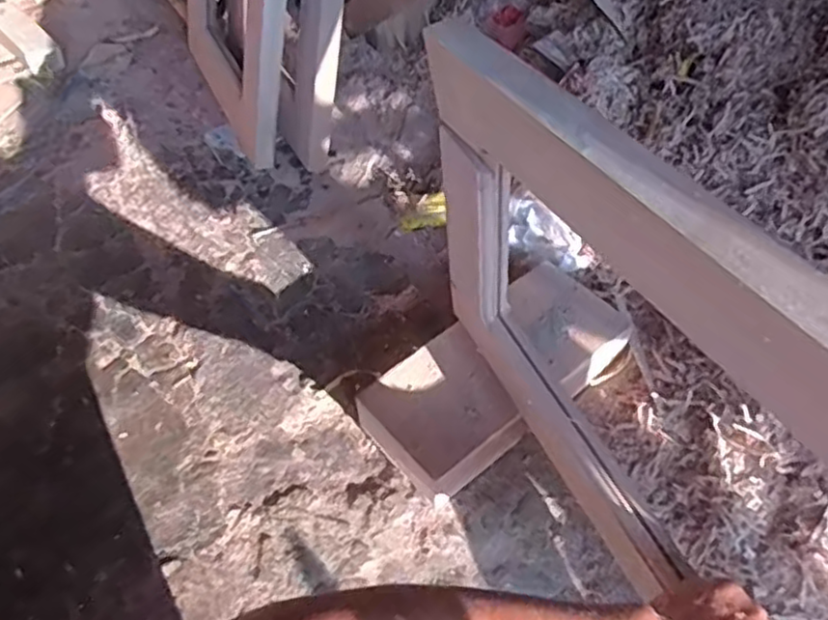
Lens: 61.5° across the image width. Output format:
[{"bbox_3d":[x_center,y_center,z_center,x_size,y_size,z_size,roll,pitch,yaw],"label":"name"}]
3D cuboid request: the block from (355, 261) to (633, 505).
[{"bbox_3d":[0.084,0.067,0.712,0.274,0.066,0.127,-36,59,-20],"label":"block"}]

